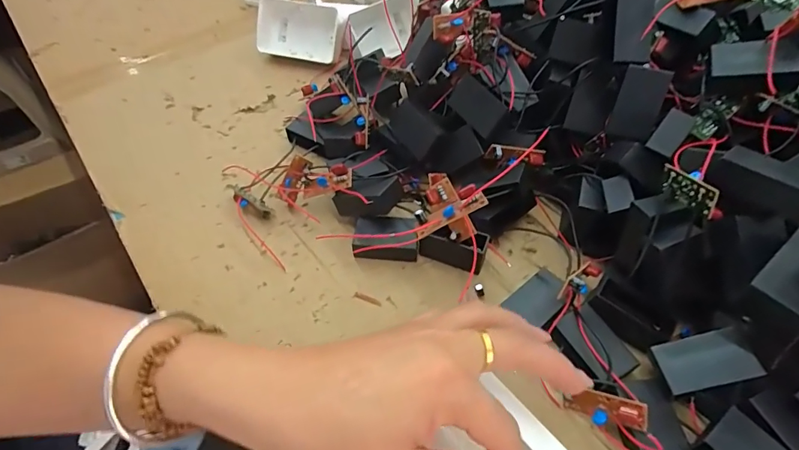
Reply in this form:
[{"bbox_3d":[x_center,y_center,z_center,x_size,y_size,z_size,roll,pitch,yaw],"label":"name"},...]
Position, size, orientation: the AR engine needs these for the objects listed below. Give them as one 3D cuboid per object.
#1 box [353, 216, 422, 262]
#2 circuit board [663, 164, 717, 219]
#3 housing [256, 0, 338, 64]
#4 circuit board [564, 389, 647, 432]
[{"bbox_3d":[-0.010,0.010,0.336,0.048,0.016,0.031,-2,53,0],"label":"box"},{"bbox_3d":[0.162,-0.020,0.249,0.005,0.015,0.040,-7,29,-2],"label":"circuit board"},{"bbox_3d":[-0.107,-0.206,0.474,0.088,0.055,0.026,11,18,5],"label":"housing"},{"bbox_3d":[0.115,0.104,0.252,0.043,0.012,0.014,-6,47,42],"label":"circuit board"}]

